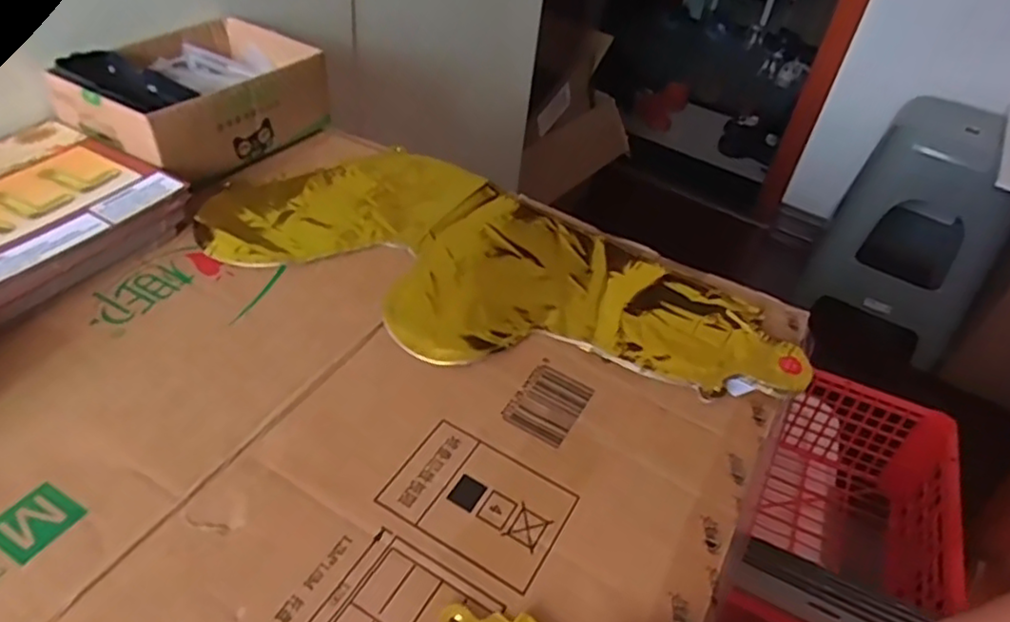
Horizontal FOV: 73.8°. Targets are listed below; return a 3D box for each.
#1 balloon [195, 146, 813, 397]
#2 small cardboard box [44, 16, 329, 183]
[{"bbox_3d":[-0.007,-0.031,0.490,0.415,0.010,0.198,25,44,20],"label":"balloon"},{"bbox_3d":[-0.264,-0.182,0.577,0.134,0.066,0.180,27,45,22],"label":"small cardboard box"}]

